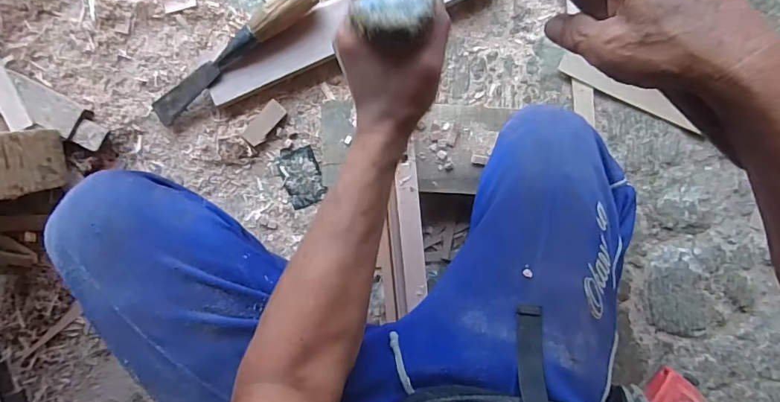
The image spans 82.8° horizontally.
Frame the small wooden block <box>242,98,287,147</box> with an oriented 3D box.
[{"bbox_3d":[-0.182,-0.112,0.644,0.029,0.008,0.071,40,97,-22],"label":"small wooden block"}]

